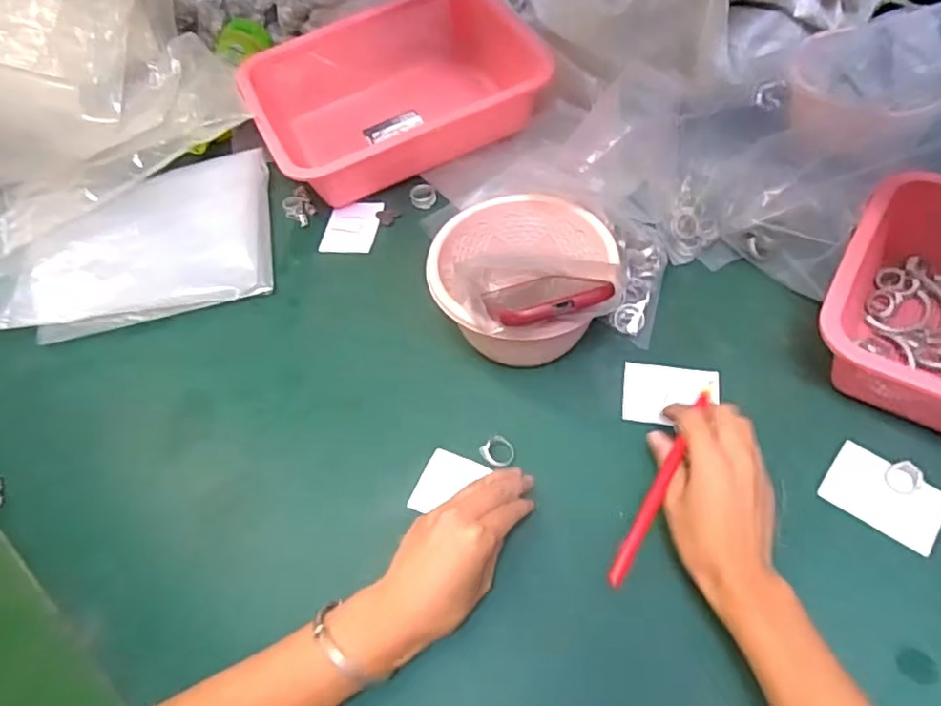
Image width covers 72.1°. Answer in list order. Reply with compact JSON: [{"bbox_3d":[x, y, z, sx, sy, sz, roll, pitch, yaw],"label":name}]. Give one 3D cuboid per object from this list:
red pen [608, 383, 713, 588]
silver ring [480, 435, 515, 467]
[{"bbox_3d":[0.131,0.085,0.438,0.011,0.010,0.155,26,70,20],"label":"red pen"},{"bbox_3d":[0.022,0.077,0.507,0.024,0.010,0.024,-3,55,4],"label":"silver ring"}]

